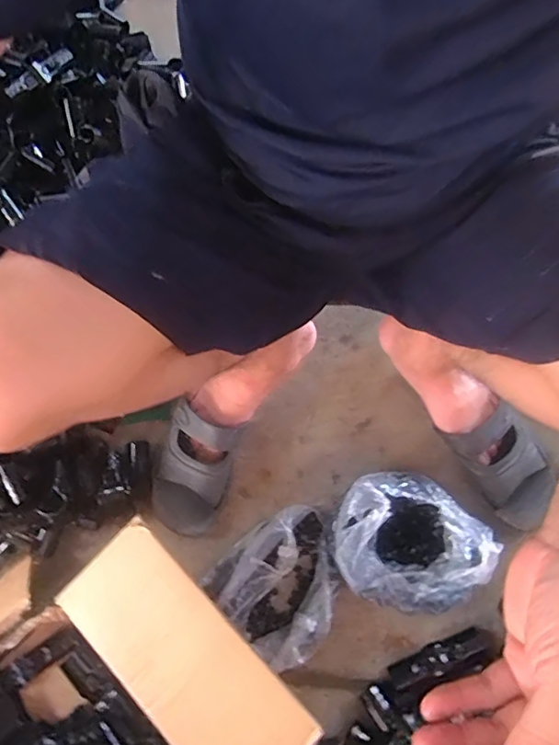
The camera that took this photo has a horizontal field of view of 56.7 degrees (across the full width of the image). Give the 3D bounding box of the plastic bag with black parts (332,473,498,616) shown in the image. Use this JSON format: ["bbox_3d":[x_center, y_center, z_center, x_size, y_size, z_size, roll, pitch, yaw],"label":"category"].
[{"bbox_3d":[0.158,0.215,0.669,0.170,0.111,0.169,33,79,9],"label":"plastic bag with black parts"}]

